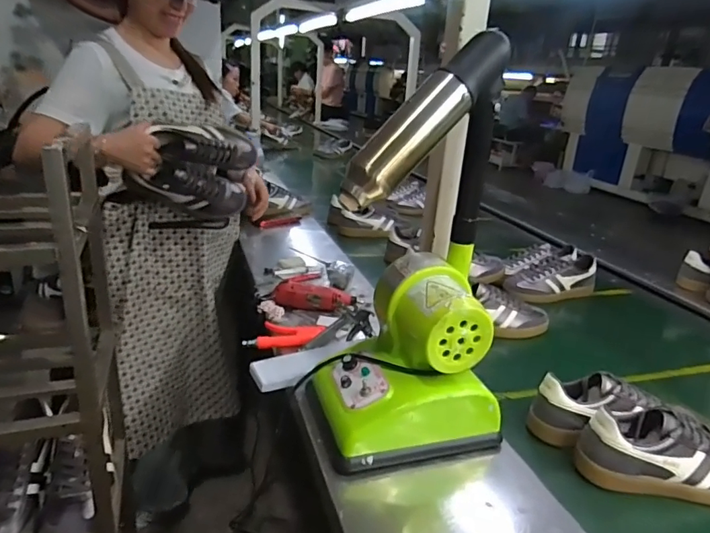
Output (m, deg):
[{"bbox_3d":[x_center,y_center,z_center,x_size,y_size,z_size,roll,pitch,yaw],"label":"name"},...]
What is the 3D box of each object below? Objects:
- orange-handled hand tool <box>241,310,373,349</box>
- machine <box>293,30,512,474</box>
[{"bbox_3d":[-0.081,0.108,0.872,0.219,0.059,0.083,4,21,5],"label":"orange-handled hand tool"},{"bbox_3d":[0.066,-0.010,0.616,0.232,0.488,0.170,-5,22,-18],"label":"machine"}]

